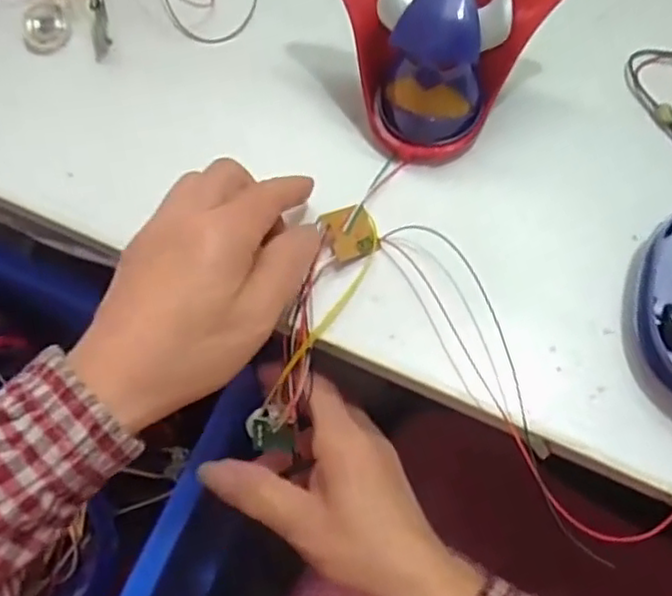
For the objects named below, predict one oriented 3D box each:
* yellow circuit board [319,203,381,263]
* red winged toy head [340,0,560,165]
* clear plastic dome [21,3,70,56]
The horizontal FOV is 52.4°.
[{"bbox_3d":[0.008,-0.032,0.335,0.025,0.004,0.026,-17,77,-19],"label":"yellow circuit board"},{"bbox_3d":[0.053,-0.119,0.337,0.122,0.072,0.080,4,72,4],"label":"red winged toy head"},{"bbox_3d":[-0.166,-0.154,0.391,0.026,0.009,0.028,-1,72,2],"label":"clear plastic dome"}]

